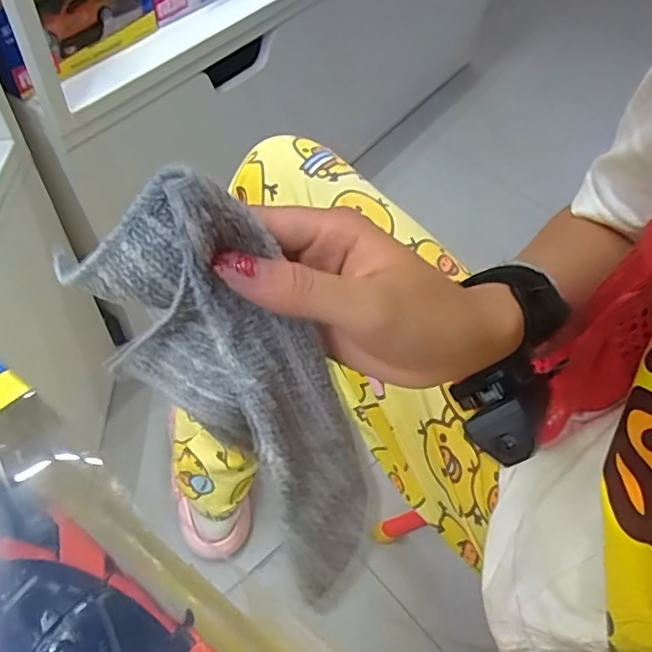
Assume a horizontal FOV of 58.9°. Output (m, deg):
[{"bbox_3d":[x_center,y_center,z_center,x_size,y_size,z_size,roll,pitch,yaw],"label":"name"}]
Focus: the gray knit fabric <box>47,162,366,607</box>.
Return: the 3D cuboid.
[{"bbox_3d":[-0.027,0.035,0.249,0.061,0.208,0.060,13,47,47],"label":"gray knit fabric"}]

